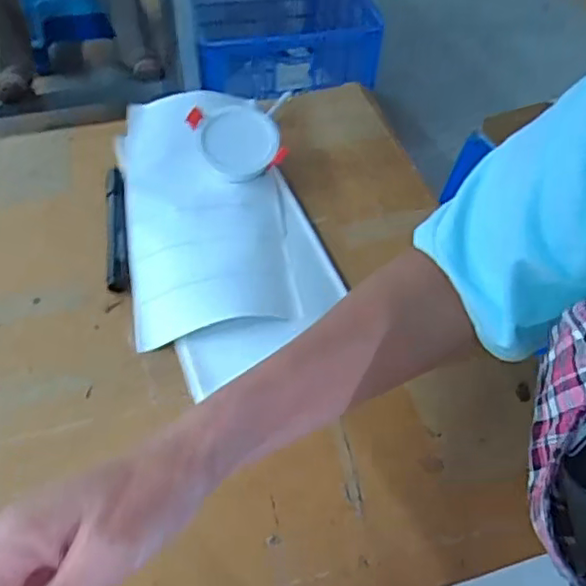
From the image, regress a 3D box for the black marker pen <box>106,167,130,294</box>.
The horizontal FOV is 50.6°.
[{"bbox_3d":[-0.146,-0.056,0.512,0.016,0.013,0.134,-7,50,-8],"label":"black marker pen"}]

